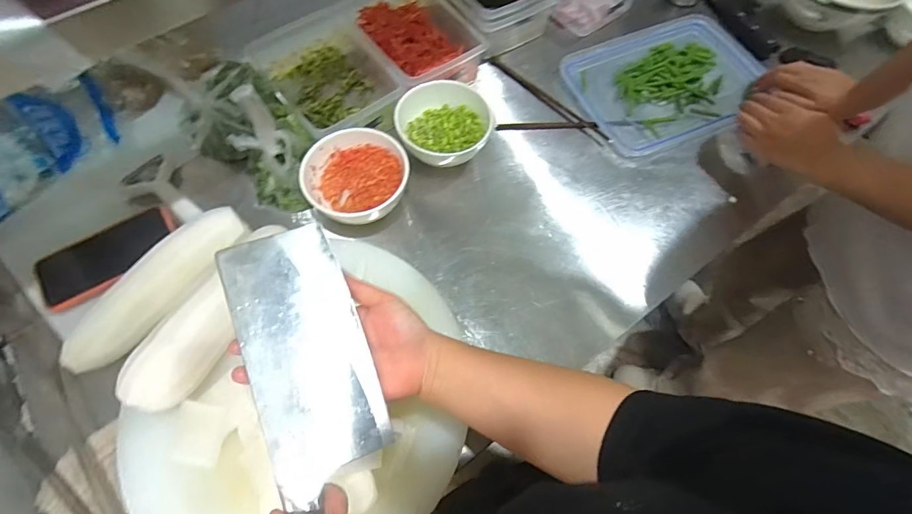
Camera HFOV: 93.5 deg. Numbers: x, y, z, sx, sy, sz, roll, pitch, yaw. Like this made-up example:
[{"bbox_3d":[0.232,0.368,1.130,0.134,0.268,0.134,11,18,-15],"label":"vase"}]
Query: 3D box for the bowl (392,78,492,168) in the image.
[{"bbox_3d":[-0.012,-0.184,0.627,0.143,0.072,0.138,0,65,-1],"label":"bowl"}]

